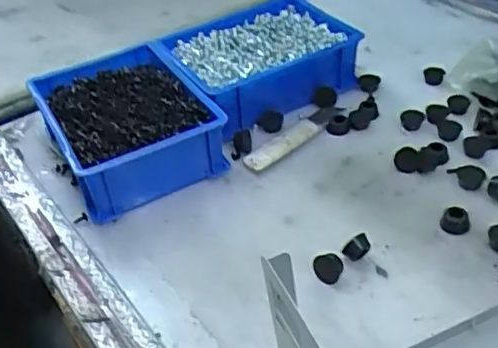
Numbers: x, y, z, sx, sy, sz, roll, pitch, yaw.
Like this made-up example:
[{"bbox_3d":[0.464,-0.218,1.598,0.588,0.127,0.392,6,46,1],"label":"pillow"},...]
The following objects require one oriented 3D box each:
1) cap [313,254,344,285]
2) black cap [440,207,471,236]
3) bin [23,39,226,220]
[{"bbox_3d":[0.063,0.076,0.474,0.023,0.021,0.016,-2,40,5],"label":"cap"},{"bbox_3d":[0.175,0.040,0.503,0.022,0.014,0.020,-4,40,3],"label":"black cap"},{"bbox_3d":[-0.126,-0.053,0.612,0.146,0.070,0.200,-22,42,-18],"label":"bin"}]

